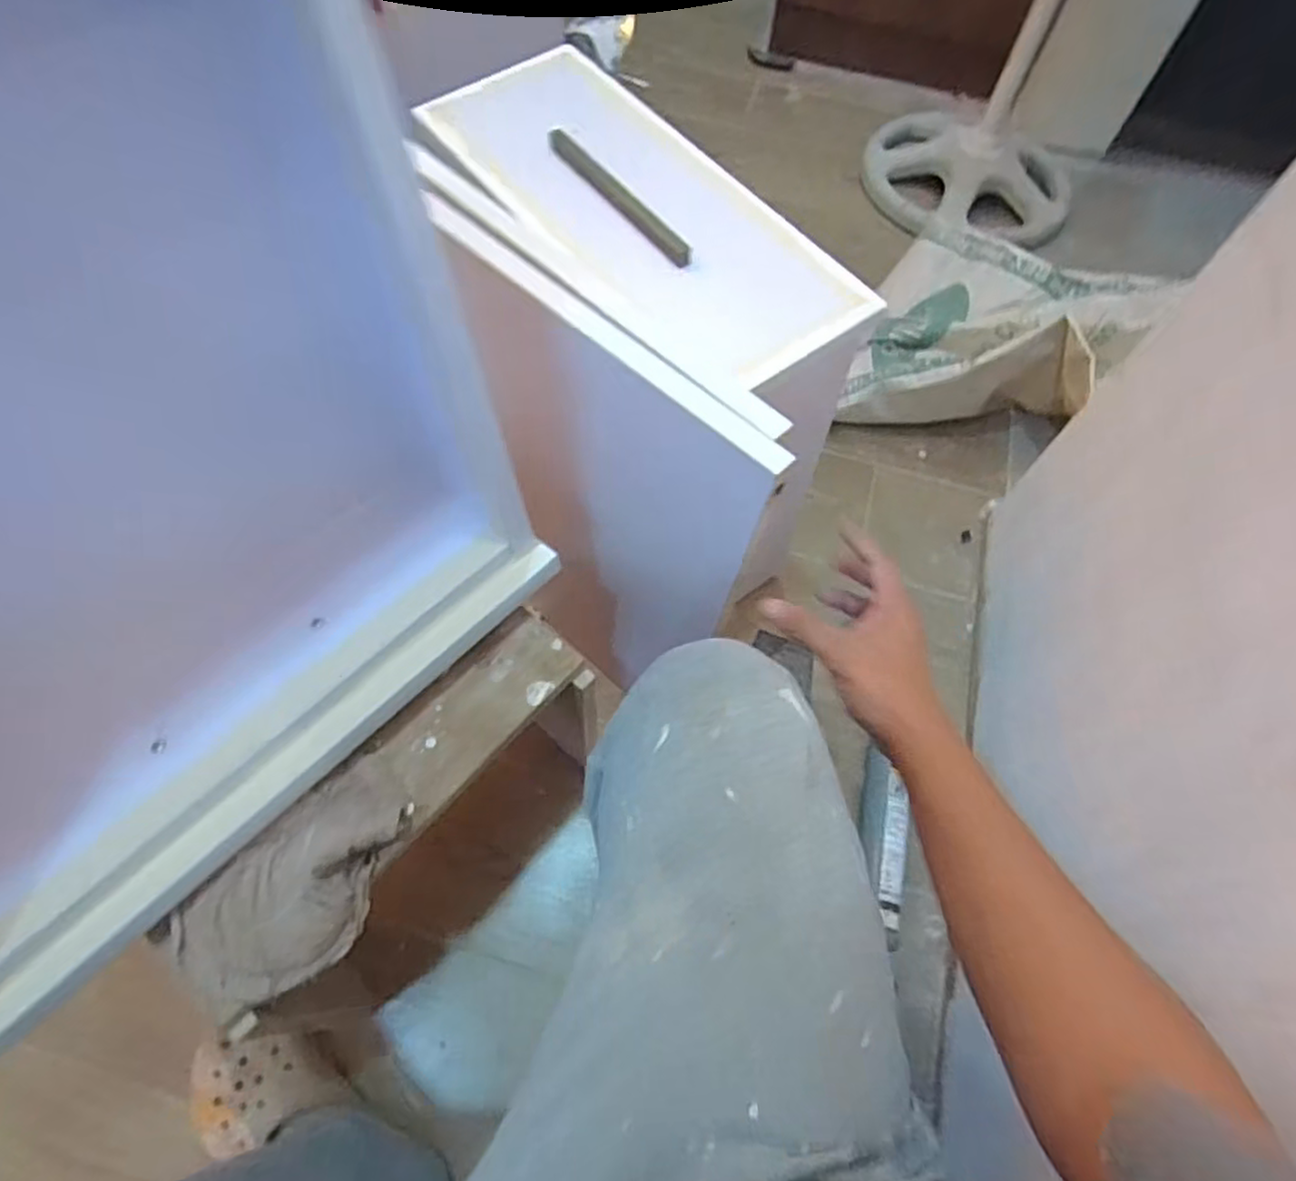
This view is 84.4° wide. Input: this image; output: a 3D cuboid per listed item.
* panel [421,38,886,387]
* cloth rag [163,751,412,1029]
[{"bbox_3d":[-0.015,-0.344,0.627,0.175,0.020,0.450,-34,70,-20],"label":"panel"},{"bbox_3d":[-0.237,0.202,0.489,0.092,0.050,0.173,40,67,16],"label":"cloth rag"}]

